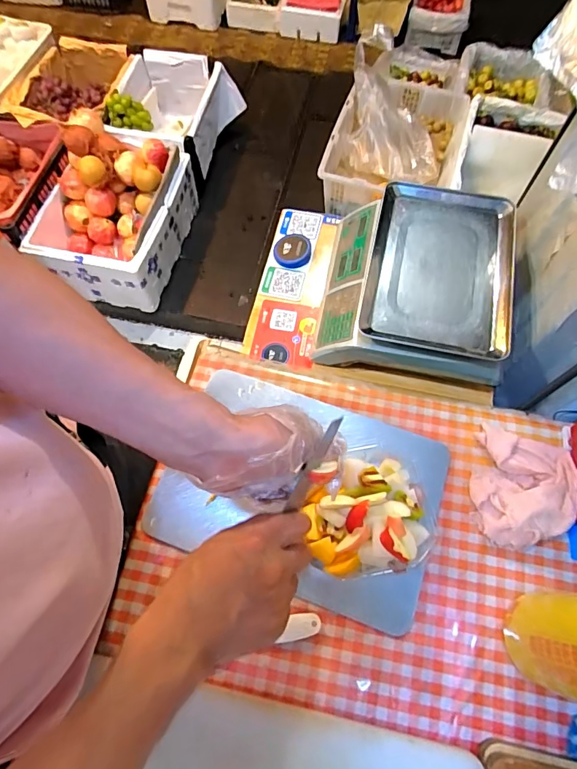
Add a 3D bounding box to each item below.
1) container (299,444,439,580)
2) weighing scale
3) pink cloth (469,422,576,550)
[{"bbox_3d":[0.098,0.145,0.528,0.151,0.061,0.145,-8,67,-3],"label":"container"},{"bbox_3d":[0.229,-0.193,0.808,0.311,0.105,0.347,10,67,5],"label":"weighing scale"},{"bbox_3d":[0.291,0.128,0.550,0.115,0.040,0.146,19,68,8],"label":"pink cloth"}]

